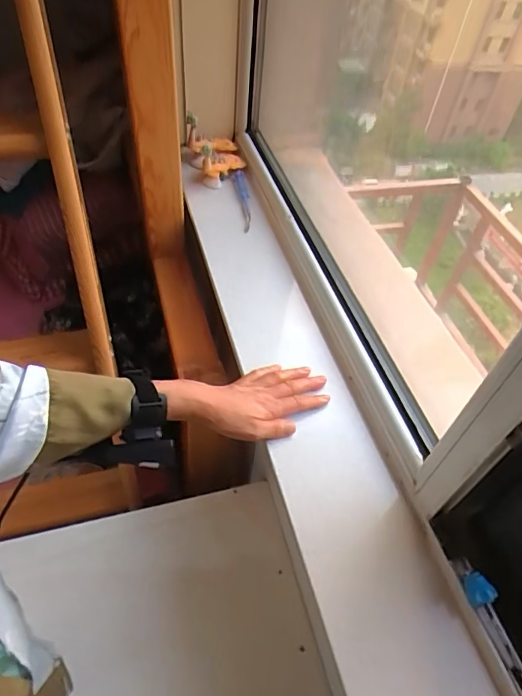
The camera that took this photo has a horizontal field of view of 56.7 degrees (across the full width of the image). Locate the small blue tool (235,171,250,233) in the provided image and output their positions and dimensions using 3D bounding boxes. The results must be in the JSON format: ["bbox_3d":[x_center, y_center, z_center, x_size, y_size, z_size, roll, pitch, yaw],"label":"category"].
[{"bbox_3d":[-0.029,-0.265,0.872,0.019,0.027,0.148,-6,50,-8],"label":"small blue tool"}]

